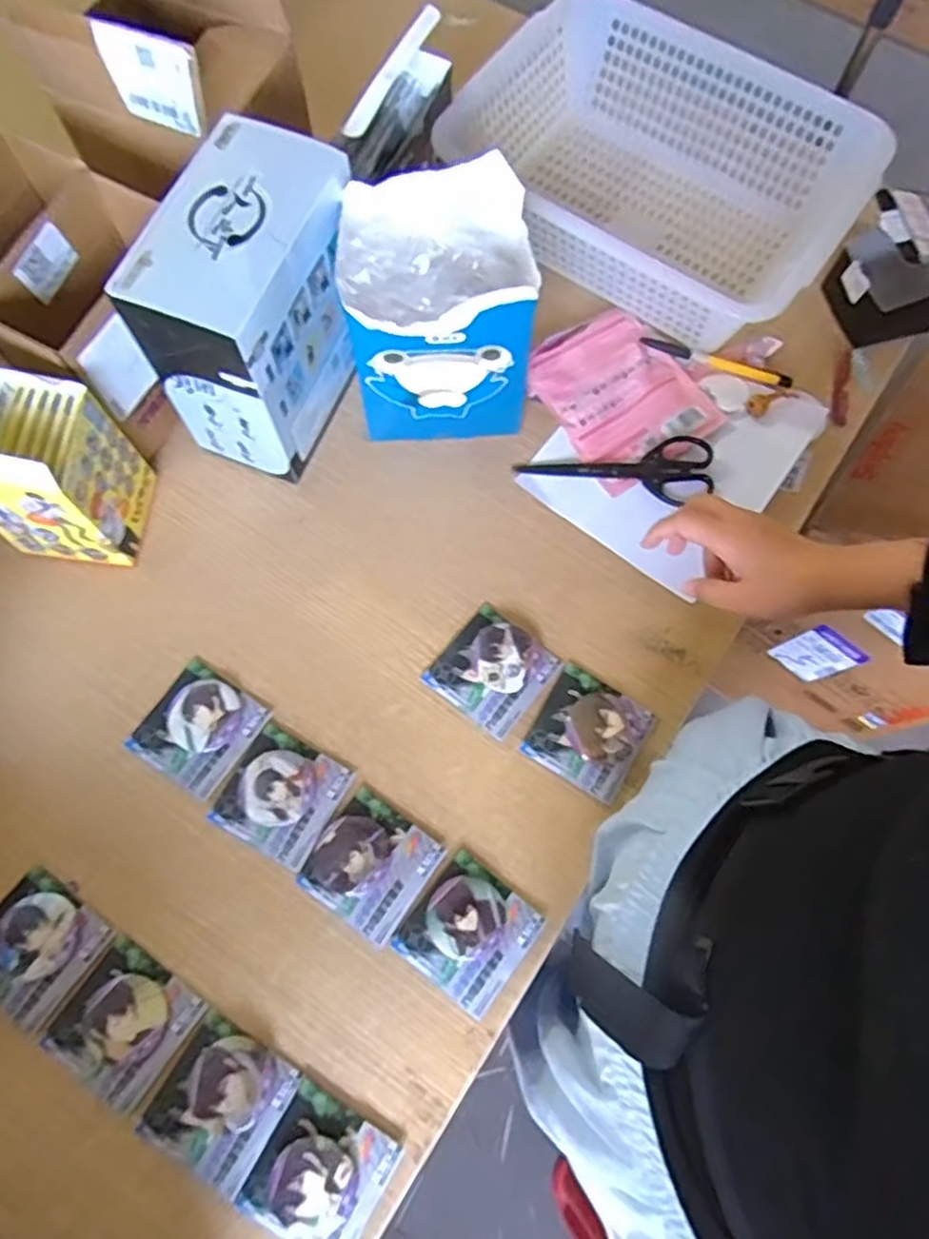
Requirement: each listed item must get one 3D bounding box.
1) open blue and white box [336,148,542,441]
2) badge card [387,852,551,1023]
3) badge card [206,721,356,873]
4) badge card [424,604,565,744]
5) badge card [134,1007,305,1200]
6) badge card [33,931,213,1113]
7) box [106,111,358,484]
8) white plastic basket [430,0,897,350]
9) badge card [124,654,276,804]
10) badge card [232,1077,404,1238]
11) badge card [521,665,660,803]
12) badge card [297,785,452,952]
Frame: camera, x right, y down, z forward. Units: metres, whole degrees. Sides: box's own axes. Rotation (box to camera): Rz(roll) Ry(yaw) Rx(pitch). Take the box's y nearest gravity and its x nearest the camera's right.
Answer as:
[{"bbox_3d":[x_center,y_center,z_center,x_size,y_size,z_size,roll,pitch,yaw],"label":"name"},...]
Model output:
[{"bbox_3d":[-0.020,-0.240,0.590,0.132,0.181,0.118,-4,72,-1],"label":"open blue and white box"},{"bbox_3d":[0.004,0.227,0.529,0.081,0.013,0.084,36,76,11],"label":"badge card"},{"bbox_3d":[-0.139,0.134,0.558,0.083,0.018,0.084,28,74,9],"label":"badge card"},{"bbox_3d":[0.023,0.038,0.588,0.082,0.018,0.085,38,76,12],"label":"badge card"},{"bbox_3d":[-0.165,0.327,0.494,0.081,0.016,0.083,30,75,9],"label":"badge card"},{"bbox_3d":[-0.239,0.283,0.512,0.083,0.012,0.084,32,75,10],"label":"badge card"},{"bbox_3d":[-0.159,-0.238,0.582,0.098,0.195,0.170,20,73,7],"label":"box"},{"bbox_3d":[0.169,-0.408,0.680,0.350,0.100,0.257,37,76,11],"label":"white plastic basket"},{"bbox_3d":[-0.209,0.085,0.576,0.083,0.011,0.085,31,75,10],"label":"badge card"},{"bbox_3d":[-0.096,0.369,0.482,0.082,0.014,0.083,29,74,9],"label":"badge card"},{"bbox_3d":[0.098,0.088,0.573,0.083,0.017,0.082,31,75,11],"label":"badge card"},{"bbox_3d":[-0.070,0.182,0.543,0.083,0.015,0.084,35,75,11],"label":"badge card"}]

